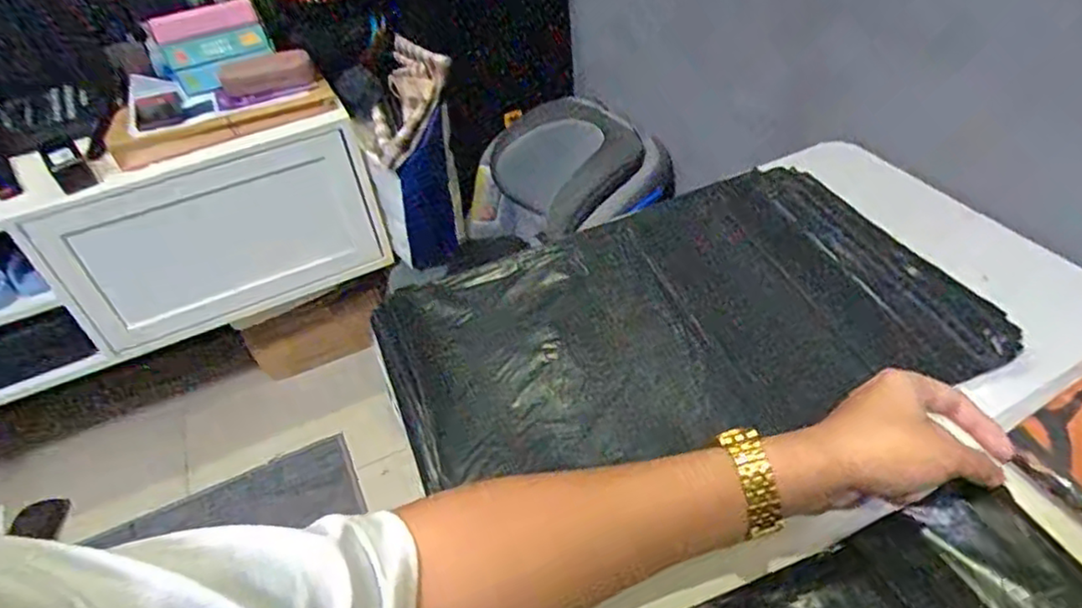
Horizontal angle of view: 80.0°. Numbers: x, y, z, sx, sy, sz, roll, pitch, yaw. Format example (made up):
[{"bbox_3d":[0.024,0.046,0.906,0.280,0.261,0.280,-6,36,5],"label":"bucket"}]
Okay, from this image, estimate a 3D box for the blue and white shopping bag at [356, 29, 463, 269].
[{"bbox_3d":[-0.248,-0.290,1.354,0.178,0.431,0.180,-5,42,3],"label":"blue and white shopping bag"}]

